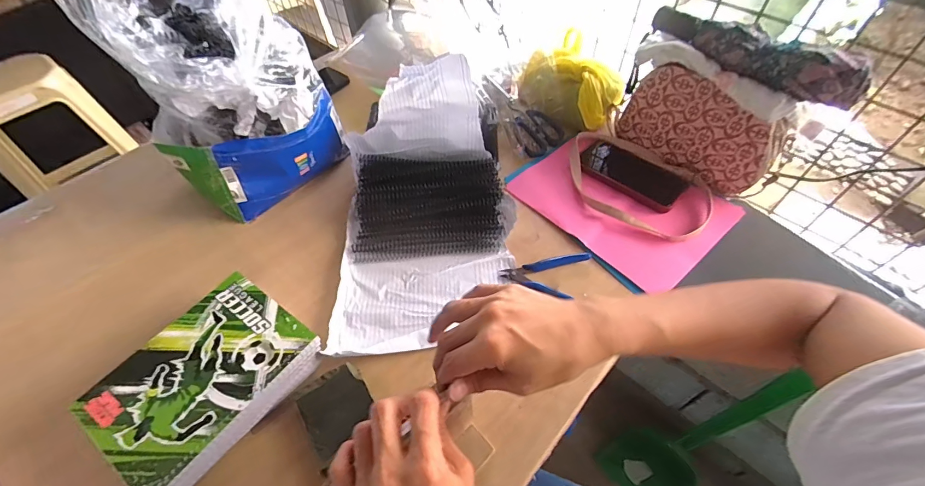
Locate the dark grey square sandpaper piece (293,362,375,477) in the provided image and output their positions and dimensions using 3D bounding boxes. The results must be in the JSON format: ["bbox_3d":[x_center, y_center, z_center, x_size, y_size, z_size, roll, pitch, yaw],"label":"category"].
[{"bbox_3d":[-0.137,0.184,0.450,0.072,0.013,0.083,-24,84,-20],"label":"dark grey square sandpaper piece"}]

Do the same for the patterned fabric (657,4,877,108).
[{"bbox_3d":[0.372,-0.251,0.534,0.045,0.054,0.269,-35,60,-22],"label":"patterned fabric"}]

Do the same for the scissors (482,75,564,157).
[{"bbox_3d":[0.097,-0.231,0.726,0.179,0.020,0.085,44,64,4],"label":"scissors"}]

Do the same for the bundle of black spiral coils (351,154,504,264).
[{"bbox_3d":[-0.052,-0.062,0.617,0.214,0.024,0.167,-5,73,2],"label":"bundle of black spiral coils"}]

